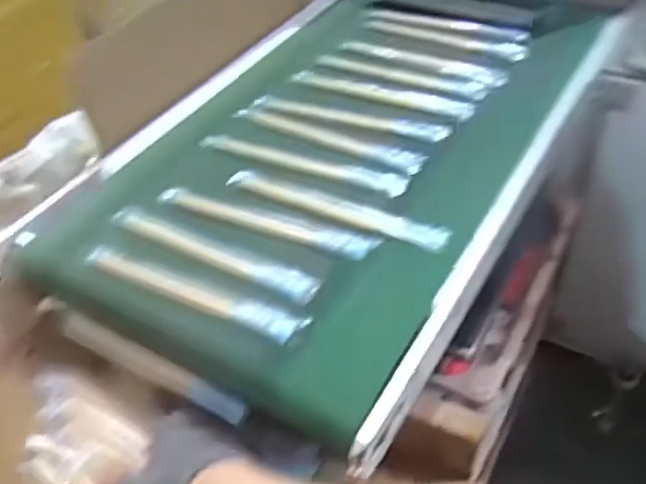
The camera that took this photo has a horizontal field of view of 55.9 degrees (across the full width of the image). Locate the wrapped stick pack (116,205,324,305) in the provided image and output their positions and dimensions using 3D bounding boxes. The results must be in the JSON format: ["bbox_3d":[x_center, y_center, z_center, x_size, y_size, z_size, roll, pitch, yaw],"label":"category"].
[{"bbox_3d":[-0.102,0.008,0.557,0.224,0.006,0.026,20,51,25],"label":"wrapped stick pack"}]

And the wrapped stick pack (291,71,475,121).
[{"bbox_3d":[0.066,-0.173,0.712,0.222,0.008,0.033,20,51,25],"label":"wrapped stick pack"}]

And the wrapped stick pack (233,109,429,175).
[{"bbox_3d":[0.006,-0.114,0.664,0.231,0.010,0.028,23,53,28],"label":"wrapped stick pack"}]

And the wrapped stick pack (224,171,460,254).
[{"bbox_3d":[0.007,-0.034,0.579,0.234,0.009,0.027,20,51,25],"label":"wrapped stick pack"}]

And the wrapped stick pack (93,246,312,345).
[{"bbox_3d":[-0.116,0.045,0.527,0.223,0.009,0.027,16,49,22],"label":"wrapped stick pack"}]

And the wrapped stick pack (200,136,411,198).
[{"bbox_3d":[-0.022,-0.084,0.637,0.235,0.008,0.031,17,50,23],"label":"wrapped stick pack"}]

